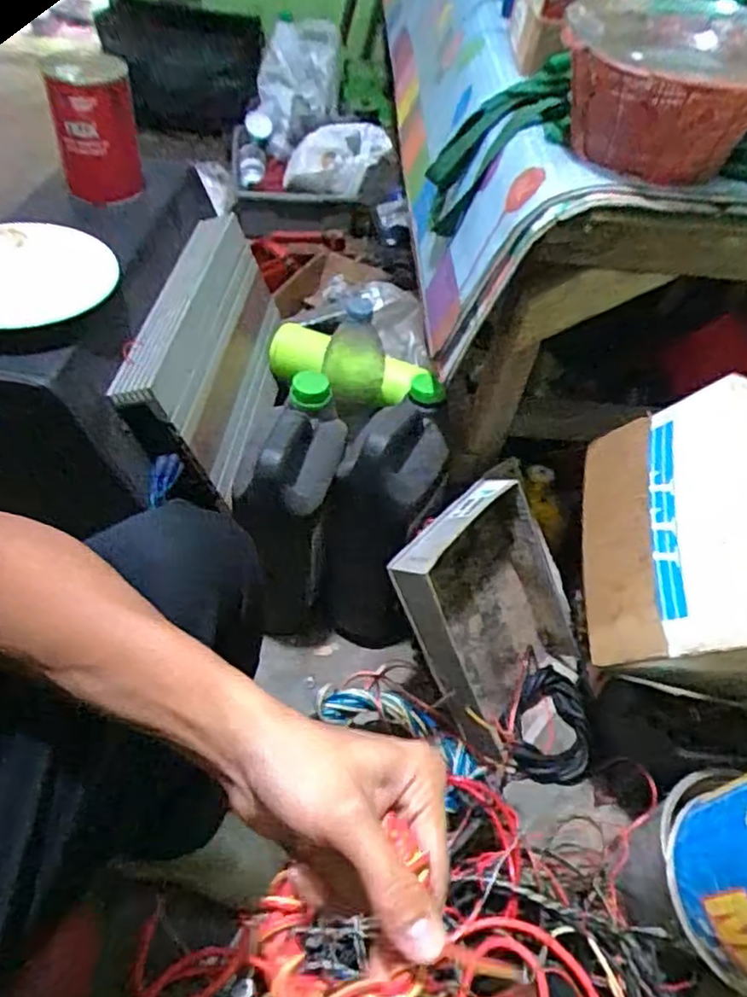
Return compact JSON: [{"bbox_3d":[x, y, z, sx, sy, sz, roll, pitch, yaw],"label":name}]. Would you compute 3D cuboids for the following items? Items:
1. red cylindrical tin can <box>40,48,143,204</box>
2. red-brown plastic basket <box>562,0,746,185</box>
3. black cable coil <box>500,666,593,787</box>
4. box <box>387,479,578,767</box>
[{"bbox_3d":[-0.369,-0.492,0.899,0.099,0.148,0.112,-7,50,-13],"label":"red cylindrical tin can"},{"bbox_3d":[0.272,-0.381,0.634,0.196,0.111,0.203,19,49,10],"label":"red-brown plastic basket"},{"bbox_3d":[0.226,0.295,0.889,0.120,0.046,0.145,1,48,-6],"label":"black cable coil"},{"bbox_3d":[0.168,0.150,0.874,0.057,0.329,0.257,5,34,47],"label":"box"}]

